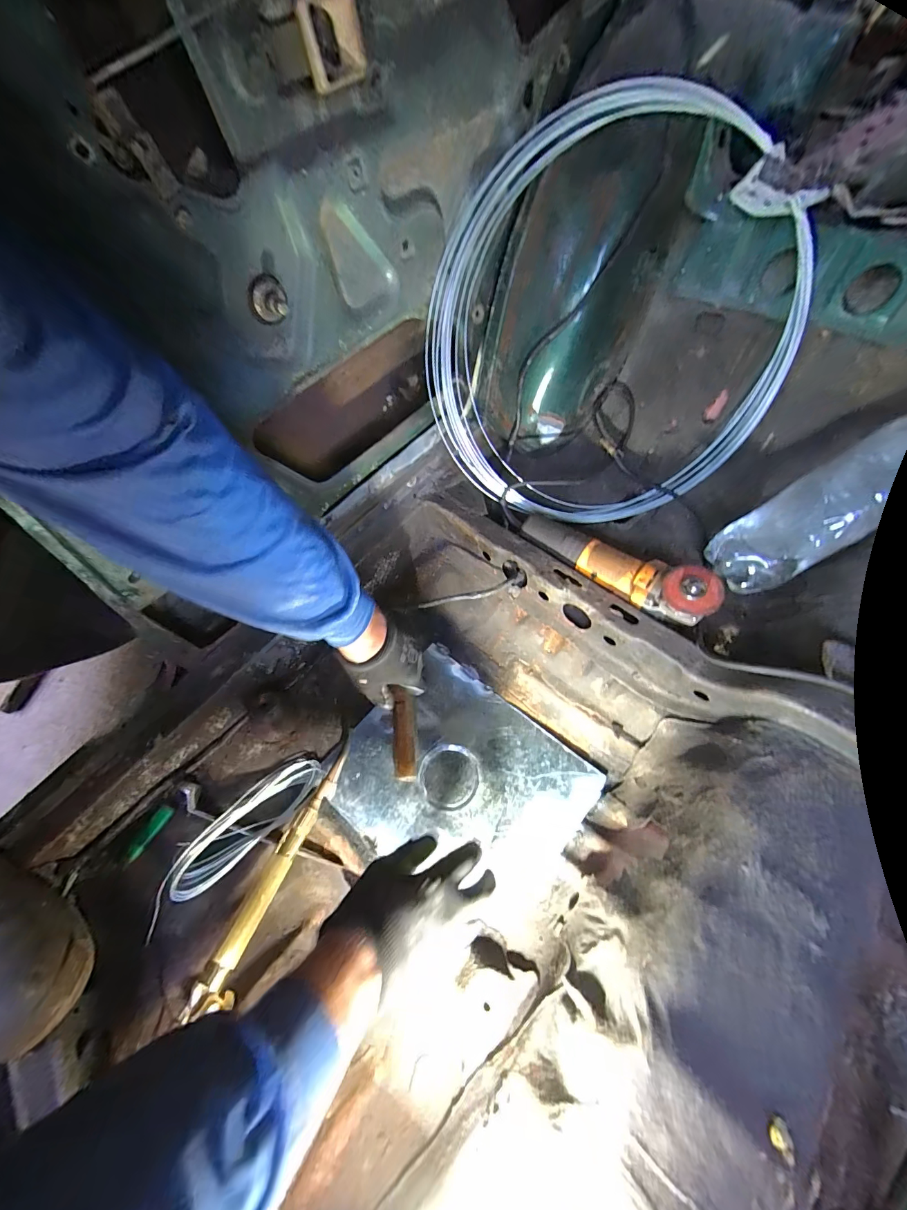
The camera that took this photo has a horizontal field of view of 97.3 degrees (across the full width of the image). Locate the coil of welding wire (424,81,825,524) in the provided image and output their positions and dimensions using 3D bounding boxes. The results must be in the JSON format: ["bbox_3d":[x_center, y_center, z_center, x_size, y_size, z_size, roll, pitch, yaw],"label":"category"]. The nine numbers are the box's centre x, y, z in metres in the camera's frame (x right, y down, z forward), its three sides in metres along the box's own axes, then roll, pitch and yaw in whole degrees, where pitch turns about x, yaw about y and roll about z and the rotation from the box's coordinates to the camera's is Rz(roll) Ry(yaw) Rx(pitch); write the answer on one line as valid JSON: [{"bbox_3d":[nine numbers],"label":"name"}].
[{"bbox_3d":[0.213,-0.353,0.544,0.459,0.488,0.099,26,30,-9],"label":"coil of welding wire"}]

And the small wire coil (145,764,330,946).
[{"bbox_3d":[-0.273,0.284,0.509,0.062,0.022,0.226,34,52,22],"label":"small wire coil"}]

